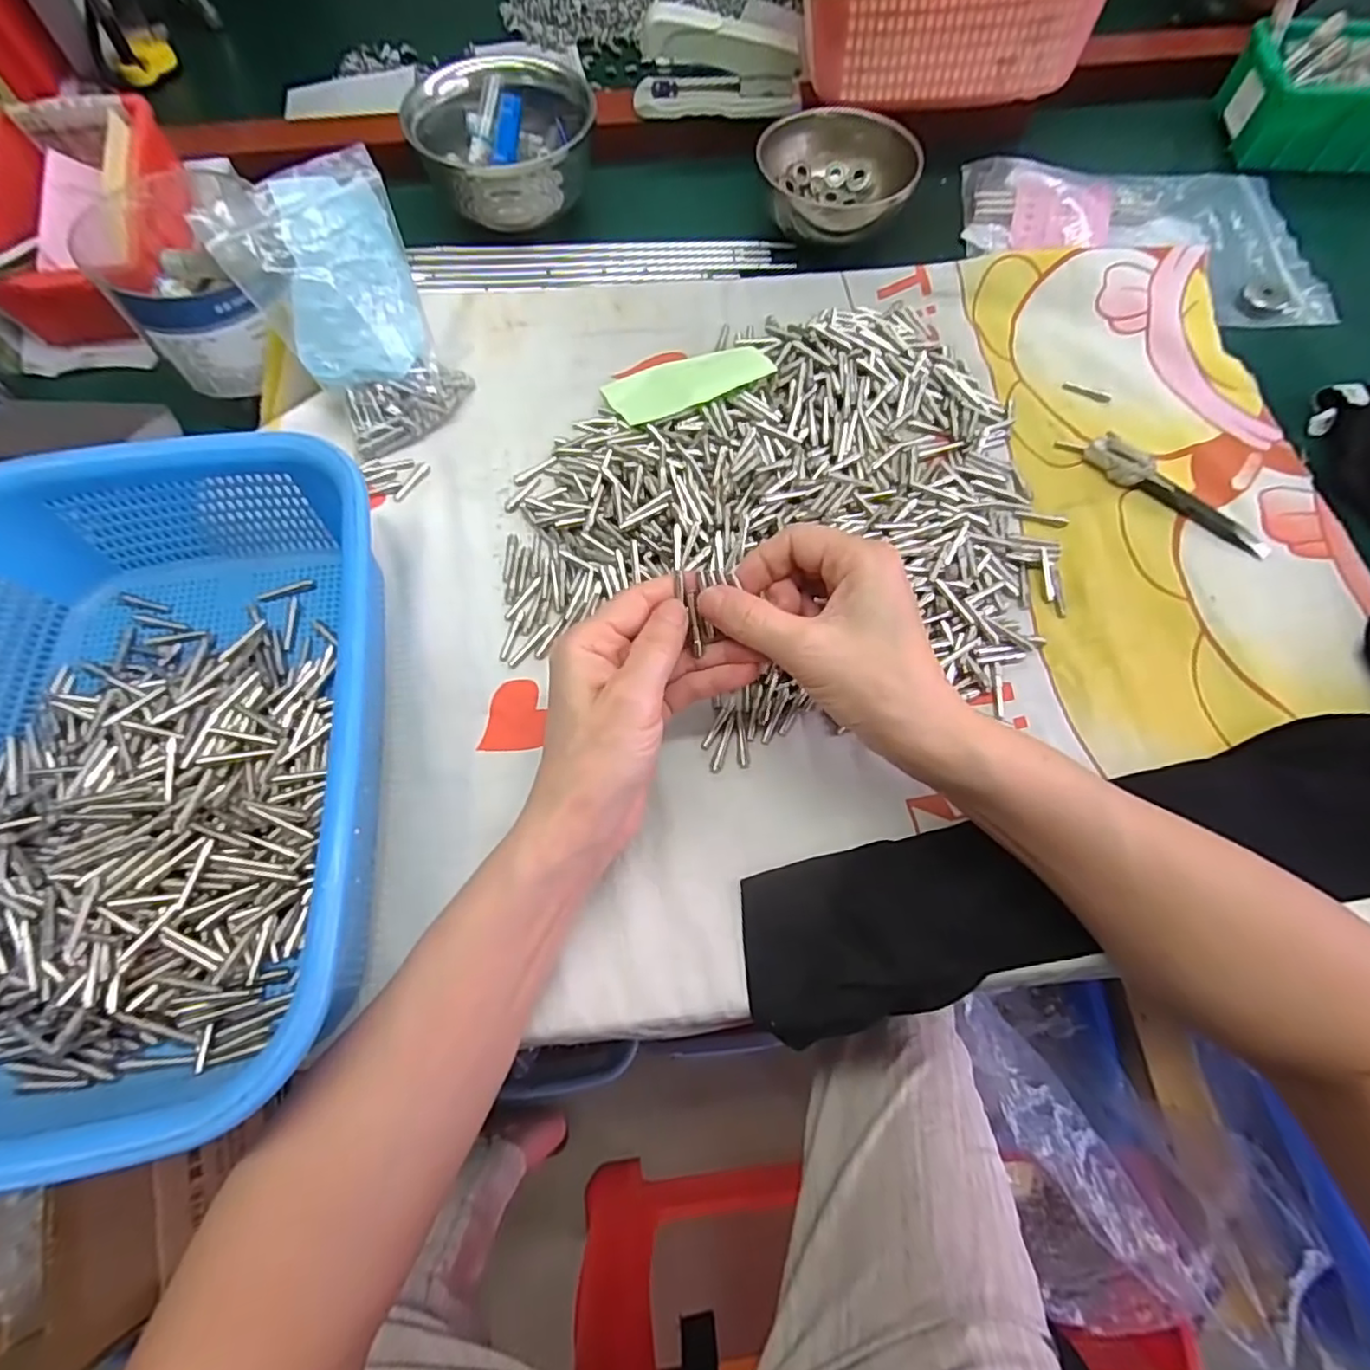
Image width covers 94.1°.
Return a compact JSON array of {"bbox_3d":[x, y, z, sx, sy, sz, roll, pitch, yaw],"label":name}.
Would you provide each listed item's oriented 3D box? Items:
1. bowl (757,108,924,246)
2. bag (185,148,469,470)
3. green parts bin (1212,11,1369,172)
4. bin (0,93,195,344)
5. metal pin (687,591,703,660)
[{"bbox_3d":[0.104,-0.348,0.446,0.107,0.054,0.088,32,71,14],"label":"bowl"},{"bbox_3d":[-0.178,-0.205,0.354,0.093,0.130,0.025,-41,42,-16],"label":"bag"},{"bbox_3d":[0.506,-0.450,0.485,0.158,0.049,0.097,11,68,6],"label":"green parts bin"},{"bbox_3d":[-0.391,-0.298,0.417,0.098,0.070,0.140,-8,67,-2],"label":"bin"},{"bbox_3d":[0.004,-0.027,0.274,0.004,0.004,0.027,-8,108,-4],"label":"metal pin"}]

